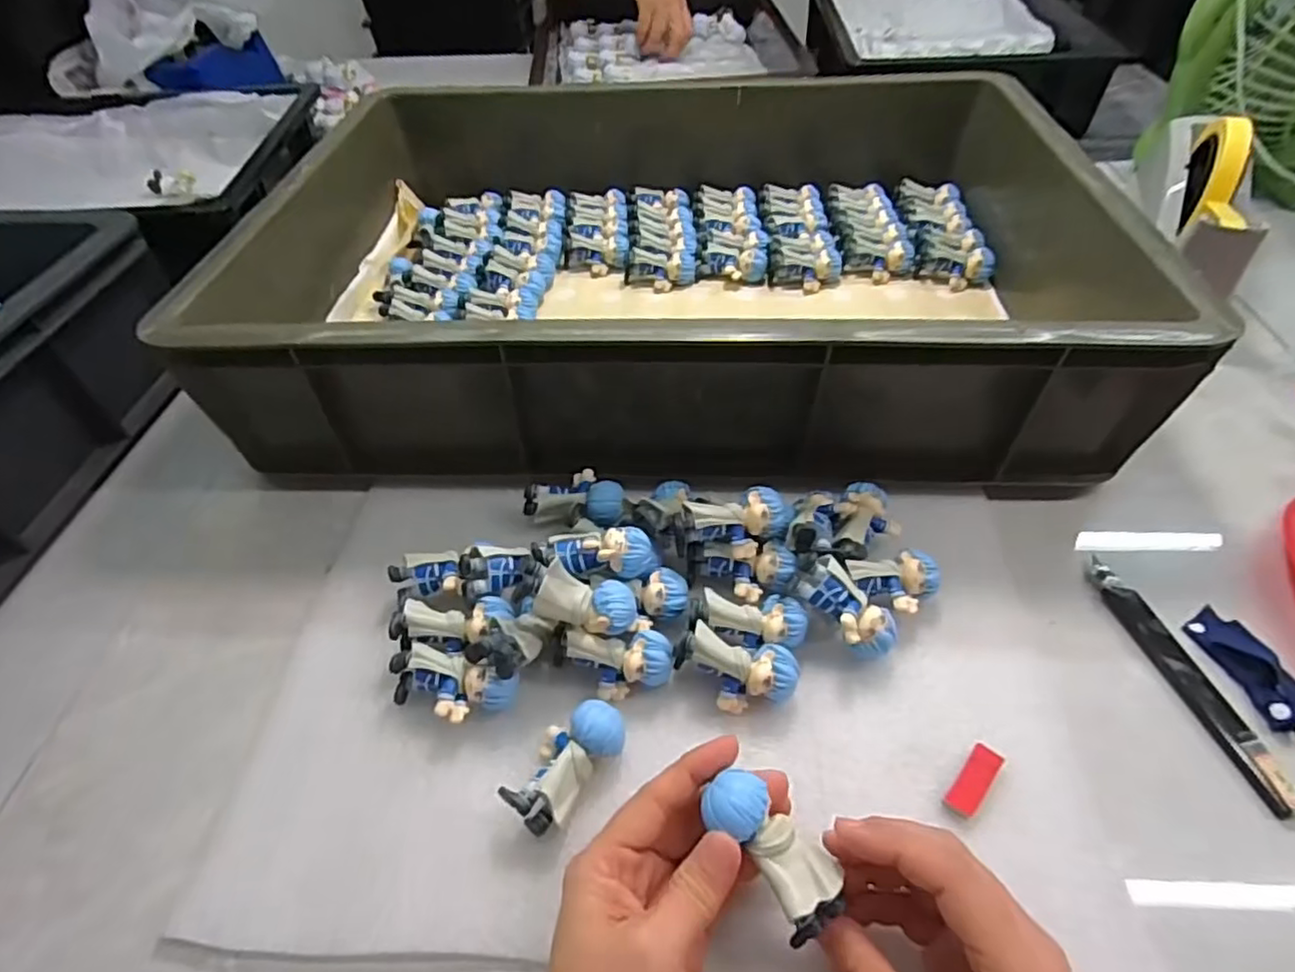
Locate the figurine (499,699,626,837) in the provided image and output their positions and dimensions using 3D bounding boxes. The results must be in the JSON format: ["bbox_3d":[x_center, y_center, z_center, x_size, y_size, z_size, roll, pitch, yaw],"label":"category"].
[{"bbox_3d":[-0.038,0.130,0.315,0.033,0.029,0.062,30,57,26],"label":"figurine"}]

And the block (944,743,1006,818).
[{"bbox_3d":[0.152,0.137,0.310,0.014,0.004,0.036,32,58,27],"label":"block"}]

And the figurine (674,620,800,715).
[{"bbox_3d":[0.043,0.095,0.338,0.061,0.030,0.031,15,51,16],"label":"figurine"}]

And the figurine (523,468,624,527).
[{"bbox_3d":[-0.046,0.011,0.418,0.059,0.022,0.042,-10,49,-5],"label":"figurine"}]

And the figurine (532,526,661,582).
[{"bbox_3d":[-0.028,0.038,0.361,0.066,0.028,0.022,-5,49,-1],"label":"figurine"}]

